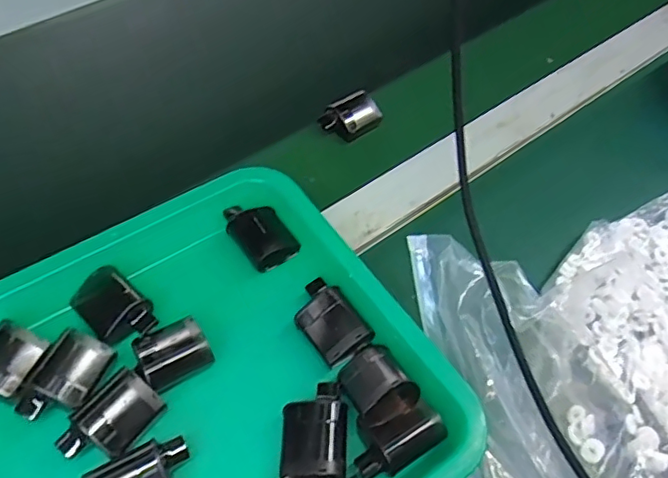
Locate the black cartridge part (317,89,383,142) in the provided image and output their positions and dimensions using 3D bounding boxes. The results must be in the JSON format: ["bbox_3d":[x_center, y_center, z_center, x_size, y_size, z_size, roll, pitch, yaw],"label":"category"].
[{"bbox_3d":[0.016,-0.114,0.541,0.054,0.029,0.034,-31,64,-22],"label":"black cartridge part"}]

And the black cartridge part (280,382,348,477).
[{"bbox_3d":[-0.011,0.114,0.338,0.038,0.023,0.055,3,56,-3],"label":"black cartridge part"}]

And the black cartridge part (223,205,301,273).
[{"bbox_3d":[-0.055,-0.006,0.415,0.036,0.020,0.060,-36,66,-25],"label":"black cartridge part"}]

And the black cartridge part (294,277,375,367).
[{"bbox_3d":[-0.003,0.052,0.378,0.037,0.014,0.057,-32,61,-21],"label":"black cartridge part"}]

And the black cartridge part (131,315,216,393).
[{"bbox_3d":[-0.102,0.073,0.361,0.046,0.029,0.039,-25,62,-20],"label":"black cartridge part"}]

